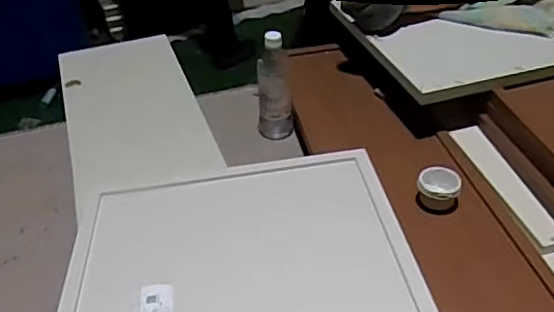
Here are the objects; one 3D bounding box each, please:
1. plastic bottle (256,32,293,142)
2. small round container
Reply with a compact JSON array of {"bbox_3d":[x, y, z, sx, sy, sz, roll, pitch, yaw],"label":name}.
[{"bbox_3d":[-0.009,-0.130,1.039,0.067,0.205,0.071,-3,38,1],"label":"plastic bottle"},{"bbox_3d":[0.237,0.044,0.831,0.059,0.043,0.055,-2,38,2],"label":"small round container"}]

